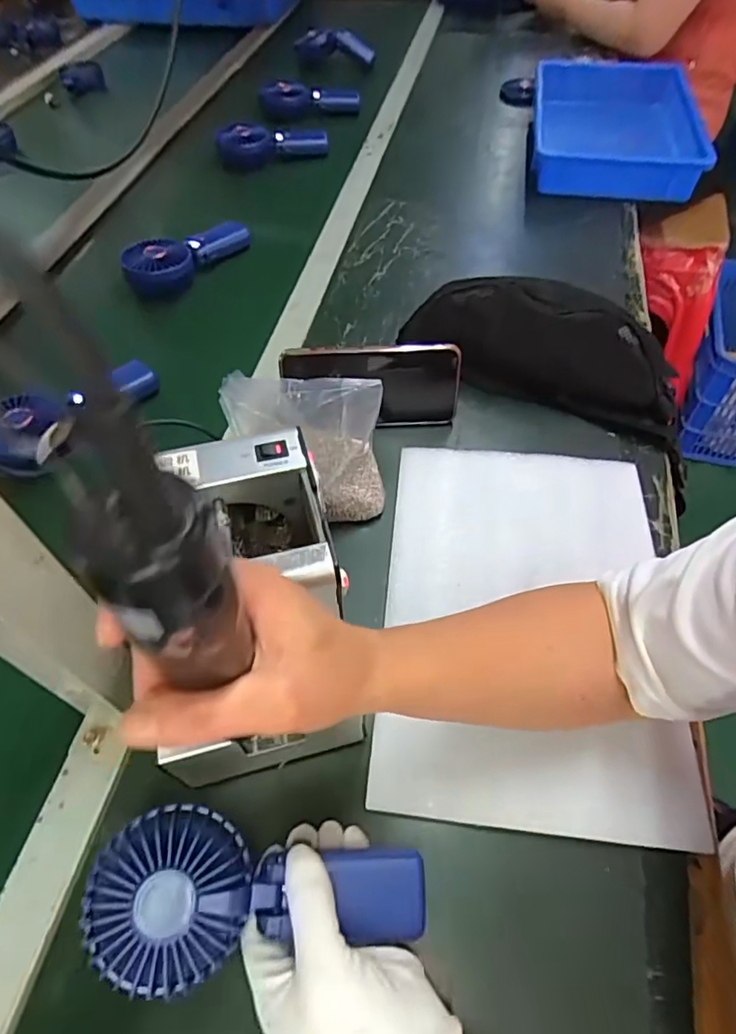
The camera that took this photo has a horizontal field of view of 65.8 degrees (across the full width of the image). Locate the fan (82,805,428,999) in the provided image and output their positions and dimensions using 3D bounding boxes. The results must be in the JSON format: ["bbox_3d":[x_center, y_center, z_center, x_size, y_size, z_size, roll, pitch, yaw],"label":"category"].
[{"bbox_3d":[-0.058,0.209,0.317,0.177,0.033,0.078,9,54,-15],"label":"fan"}]

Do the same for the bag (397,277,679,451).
[{"bbox_3d":[0.191,-0.187,0.605,0.286,0.083,0.122,17,57,15],"label":"bag"}]

